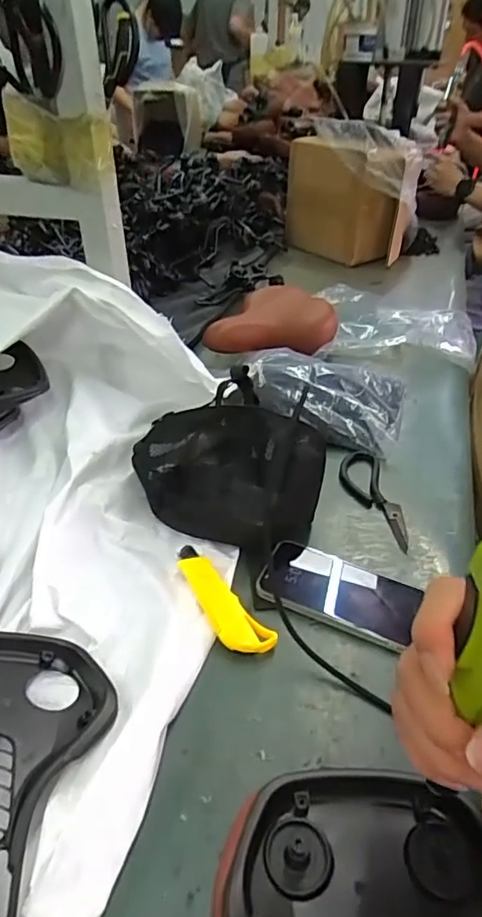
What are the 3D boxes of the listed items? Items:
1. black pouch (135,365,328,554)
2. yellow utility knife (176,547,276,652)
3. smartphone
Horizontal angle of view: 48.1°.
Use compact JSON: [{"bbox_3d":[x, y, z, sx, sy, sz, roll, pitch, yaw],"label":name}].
[{"bbox_3d":[-0.019,0.001,0.610,0.216,0.130,0.141,7,39,10],"label":"black pouch"},{"bbox_3d":[-0.026,0.139,0.540,0.042,0.014,0.148,-24,47,-29],"label":"yellow utility knife"},{"bbox_3d":[0.098,0.133,0.552,0.150,0.016,0.083,17,41,16],"label":"smartphone"}]

